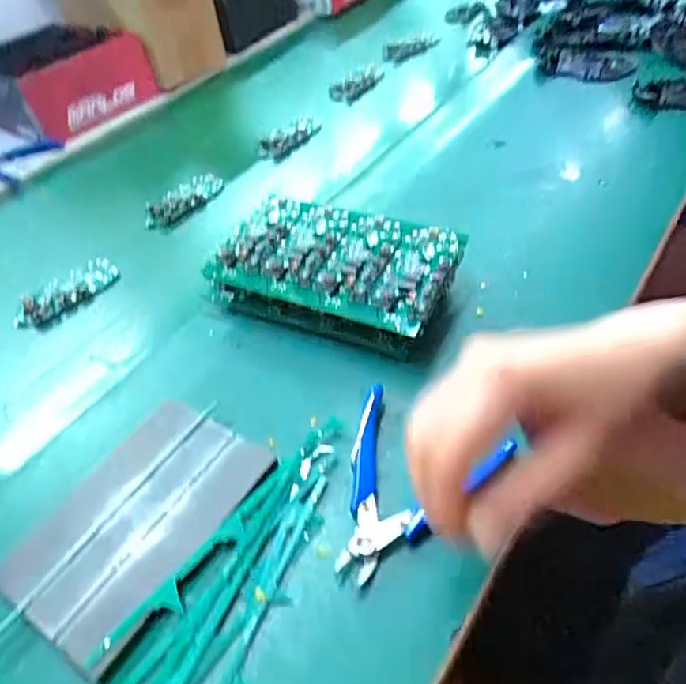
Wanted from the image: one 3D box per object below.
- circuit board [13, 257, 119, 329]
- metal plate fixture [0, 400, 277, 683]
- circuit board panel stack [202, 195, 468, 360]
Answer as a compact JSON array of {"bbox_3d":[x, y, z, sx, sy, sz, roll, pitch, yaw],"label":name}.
[{"bbox_3d":[-0.263,-0.046,0.540,0.098,0.023,0.035,-32,51,-23],"label":"circuit board"},{"bbox_3d":[-0.127,0.105,0.348,0.103,0.009,0.150,22,52,24],"label":"metal plate fixture"},{"bbox_3d":[-0.010,-0.058,0.479,0.196,0.049,0.118,16,50,20],"label":"circuit board panel stack"}]

